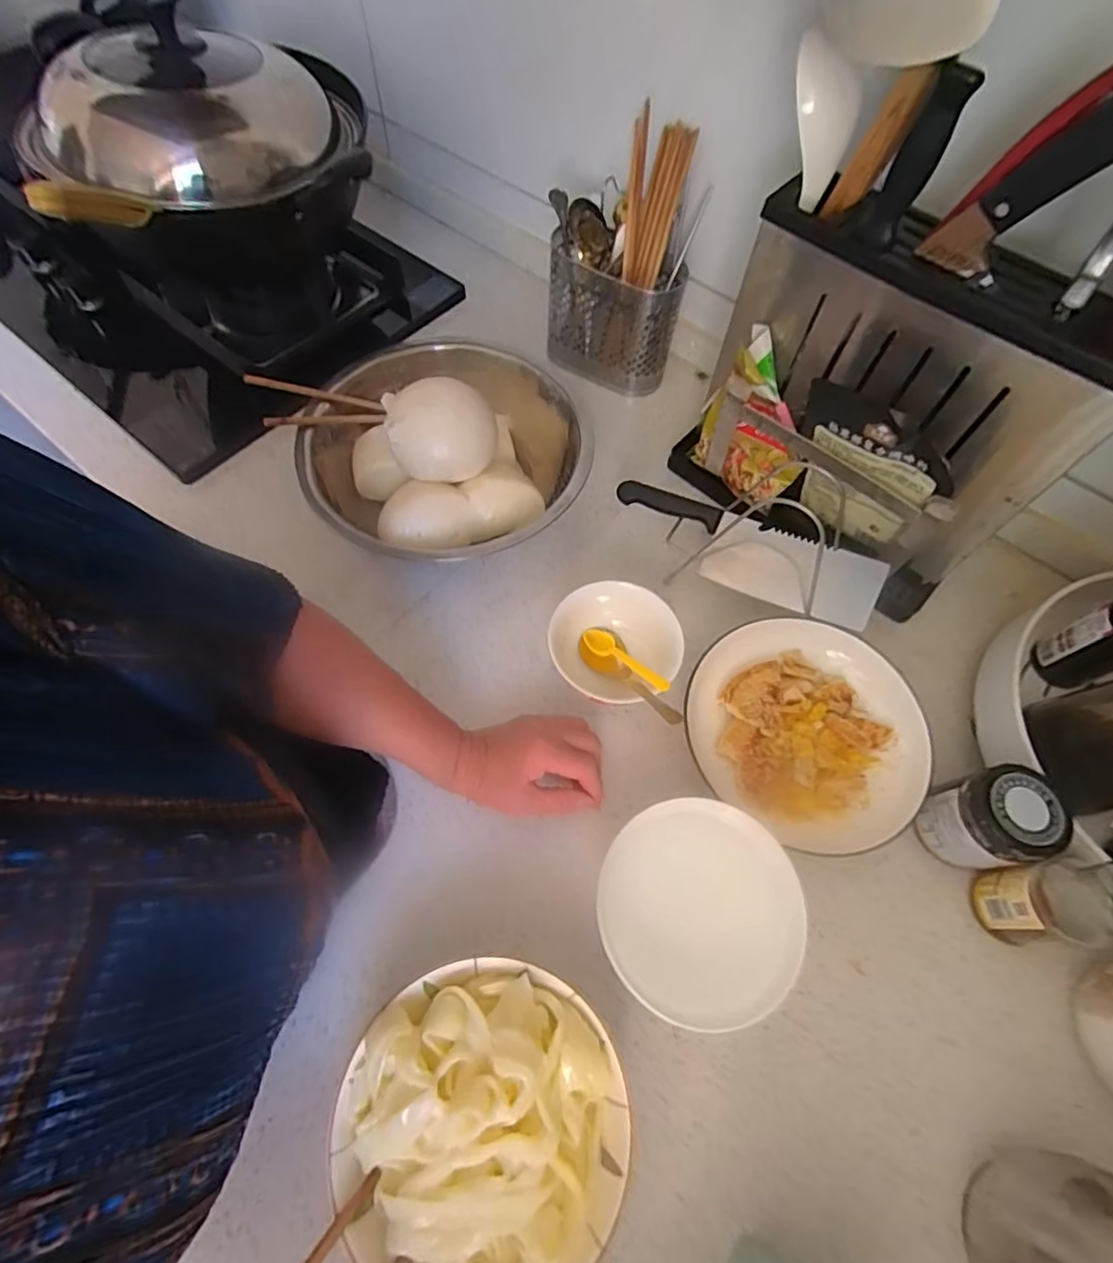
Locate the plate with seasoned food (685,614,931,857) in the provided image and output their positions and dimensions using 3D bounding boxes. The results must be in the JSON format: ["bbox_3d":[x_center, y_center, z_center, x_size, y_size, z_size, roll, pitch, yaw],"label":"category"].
[{"bbox_3d":[0.215,0.087,0.514,0.183,0.043,0.193,0,64,-1],"label":"plate with seasoned food"}]

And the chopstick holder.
[{"bbox_3d":[0.061,-0.357,0.679,0.151,0.125,0.075,14,64,6],"label":"chopstick holder"}]

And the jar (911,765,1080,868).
[{"bbox_3d":[0.326,0.148,0.456,0.065,0.094,0.064,0,64,-1],"label":"jar"}]

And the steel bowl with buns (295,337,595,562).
[{"bbox_3d":[-0.118,-0.182,0.595,0.256,0.126,0.278,0,64,-1],"label":"steel bowl with buns"}]

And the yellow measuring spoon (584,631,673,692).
[{"bbox_3d":[0.060,0.026,0.517,0.019,0.013,0.102,-35,42,-17],"label":"yellow measuring spoon"}]

